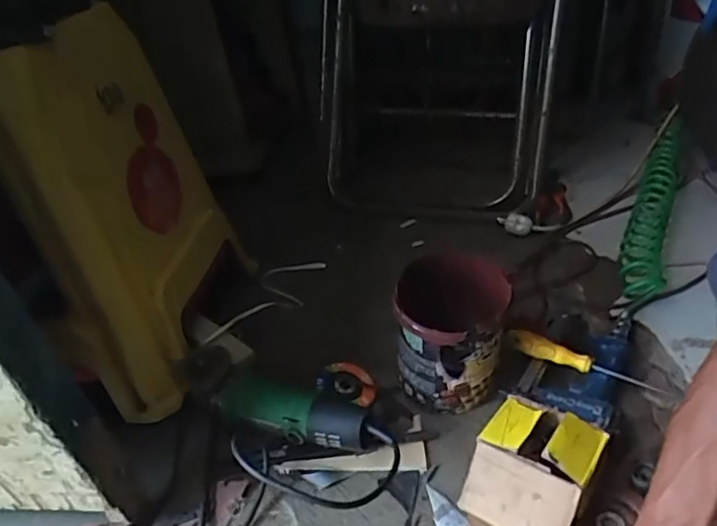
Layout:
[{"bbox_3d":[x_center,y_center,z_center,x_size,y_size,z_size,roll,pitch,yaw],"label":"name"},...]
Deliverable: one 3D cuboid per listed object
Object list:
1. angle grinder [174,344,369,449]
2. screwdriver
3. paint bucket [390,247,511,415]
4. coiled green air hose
[{"bbox_3d":[-0.104,0.169,0.730,0.257,0.097,0.082,6,37,19],"label":"angle grinder"},{"bbox_3d":[0.293,0.128,0.743,0.196,0.032,0.023,19,41,12],"label":"screwdriver"},{"bbox_3d":[0.117,0.098,0.722,0.128,0.176,0.126,-5,35,4],"label":"paint bucket"},{"bbox_3d":[0.505,-0.107,0.982,0.071,0.090,0.513,11,39,25],"label":"coiled green air hose"}]

